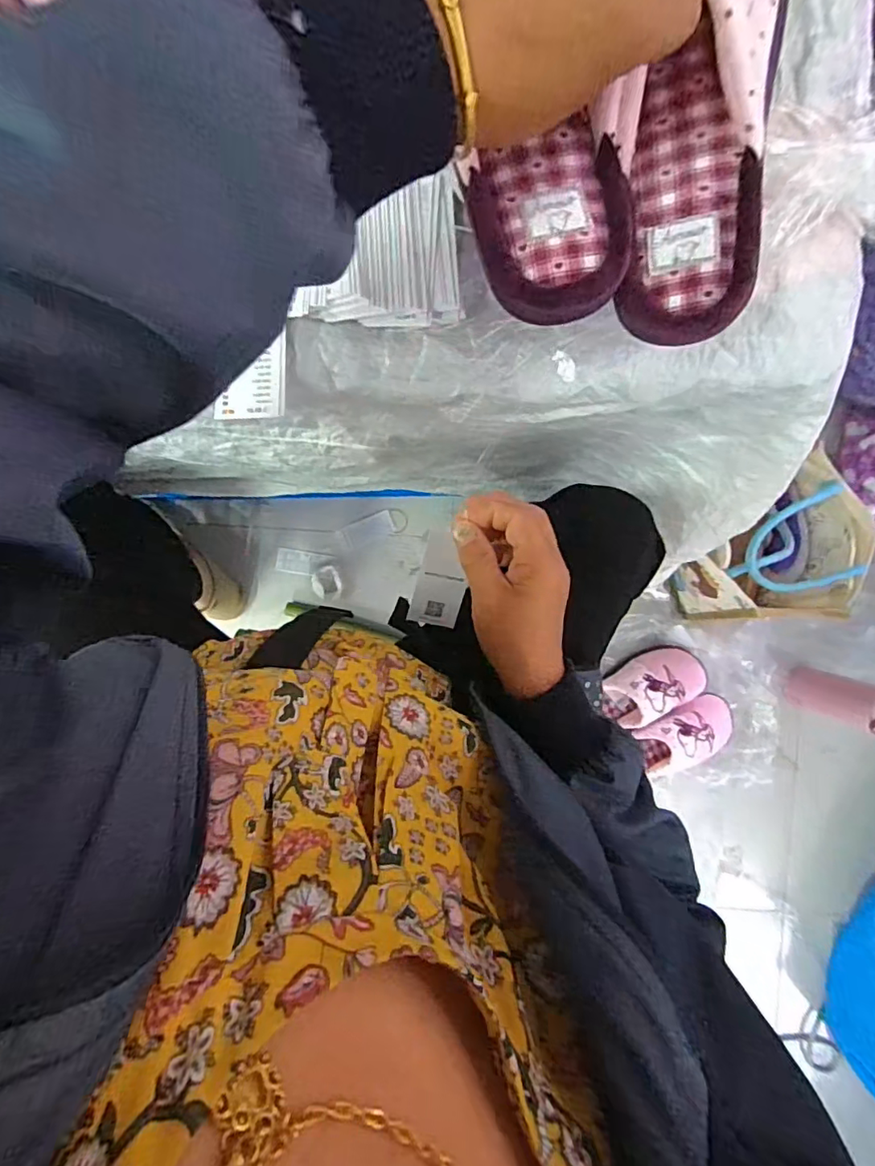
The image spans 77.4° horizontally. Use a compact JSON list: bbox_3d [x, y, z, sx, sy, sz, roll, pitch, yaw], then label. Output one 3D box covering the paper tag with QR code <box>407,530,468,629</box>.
[{"bbox_3d":[0.004,-0.001,0.490,0.044,0.005,0.081,15,100,1],"label":"paper tag with QR code"}]

